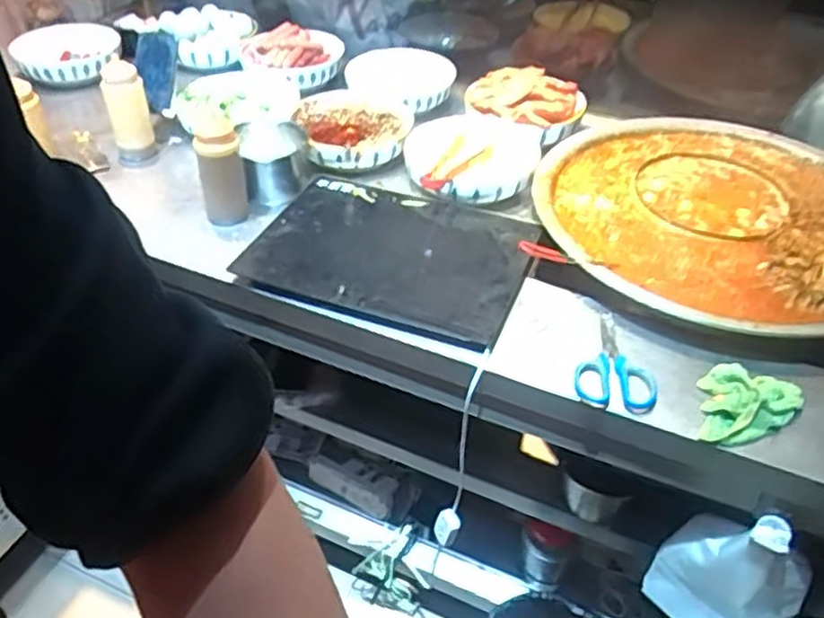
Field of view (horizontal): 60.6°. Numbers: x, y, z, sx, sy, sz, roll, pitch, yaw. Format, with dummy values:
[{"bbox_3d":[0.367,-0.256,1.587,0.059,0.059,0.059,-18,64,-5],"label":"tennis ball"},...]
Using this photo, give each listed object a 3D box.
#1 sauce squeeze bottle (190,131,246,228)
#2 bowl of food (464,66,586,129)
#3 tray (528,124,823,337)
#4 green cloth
[{"bbox_3d":[-0.299,-0.209,1.112,0.069,0.139,0.068,-12,43,-14],"label":"sauce squeeze bottle"},{"bbox_3d":[0.217,-0.415,1.344,0.224,0.052,0.183,5,41,5],"label":"bowl of food"},{"bbox_3d":[0.510,-0.147,1.136,0.593,0.063,0.578,5,41,4],"label":"tray"},{"bbox_3d":[0.414,0.119,0.855,0.118,0.032,0.114,10,42,10],"label":"green cloth"}]

